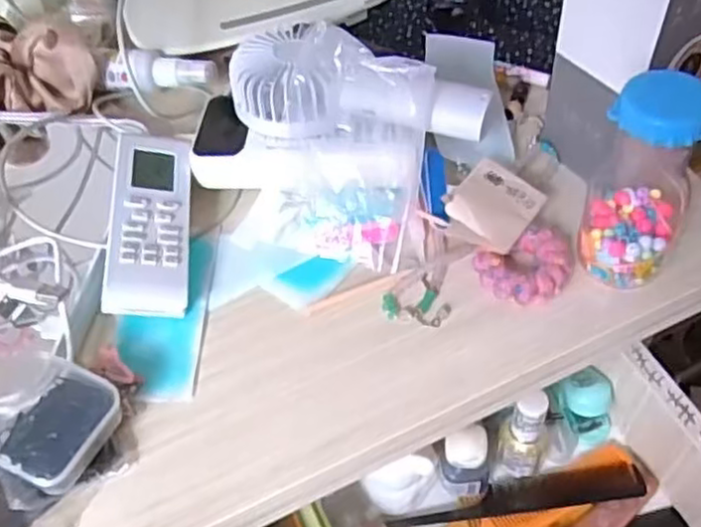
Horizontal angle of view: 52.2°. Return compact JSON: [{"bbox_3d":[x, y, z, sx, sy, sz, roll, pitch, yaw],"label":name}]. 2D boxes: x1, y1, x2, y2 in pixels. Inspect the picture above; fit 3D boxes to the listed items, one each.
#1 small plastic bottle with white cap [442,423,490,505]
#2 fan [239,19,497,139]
[{"bbox_3d":[0.070,0.121,0.430,0.026,0.064,0.023,-15,53,-5],"label":"small plastic bottle with white cap"},{"bbox_3d":[-0.001,-0.097,0.420,0.153,0.063,0.054,18,57,19],"label":"fan"}]

